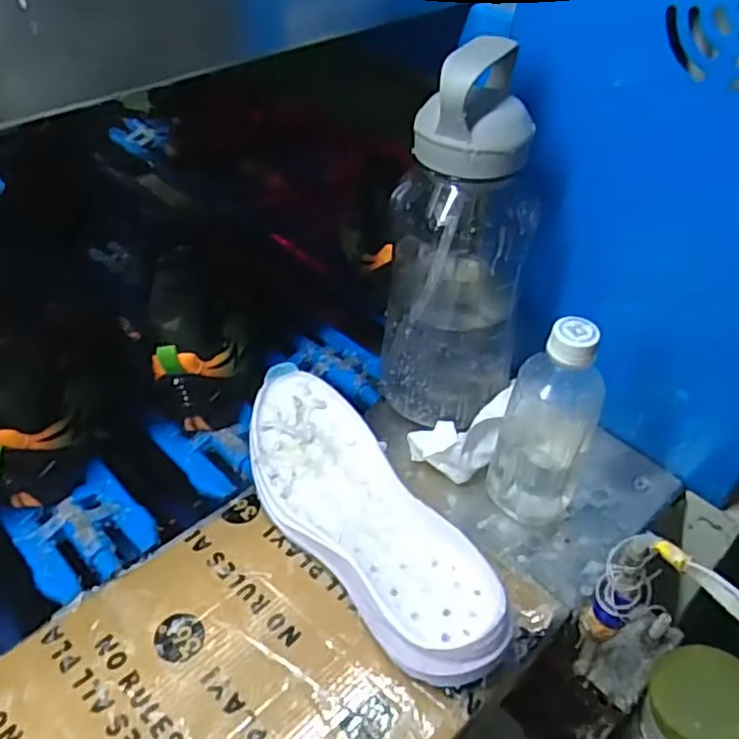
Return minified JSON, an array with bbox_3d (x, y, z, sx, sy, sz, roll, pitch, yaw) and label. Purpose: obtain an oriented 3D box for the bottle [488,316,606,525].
[{"bbox_3d":[0.131,0.040,0.487,0.064,0.178,0.056,22,47,20],"label":"bottle"}]

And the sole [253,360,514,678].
[{"bbox_3d":[-0.007,0.107,0.495,0.098,0.053,0.270,-23,49,-25],"label":"sole"}]

